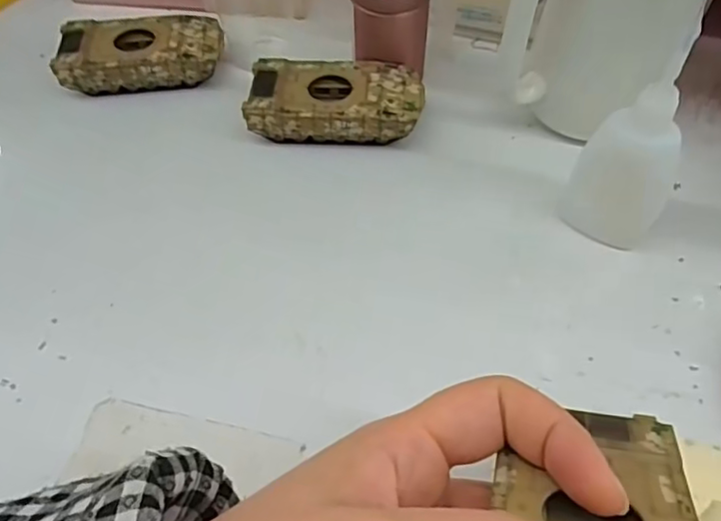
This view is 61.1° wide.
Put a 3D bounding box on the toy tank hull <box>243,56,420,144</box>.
[{"bbox_3d":[-0.014,-0.089,0.350,0.094,0.026,0.050,1,54,2],"label":"toy tank hull"}]

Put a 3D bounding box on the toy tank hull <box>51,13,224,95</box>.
[{"bbox_3d":[-0.134,-0.127,0.379,0.094,0.025,0.048,-6,54,-4],"label":"toy tank hull"}]

